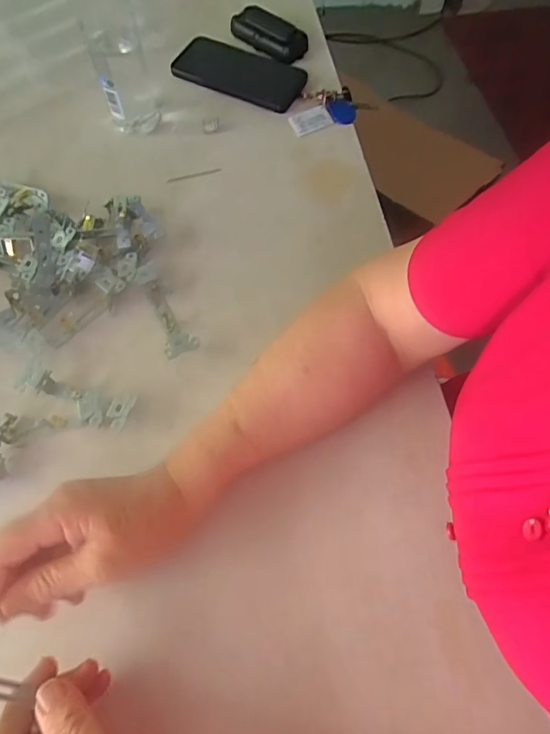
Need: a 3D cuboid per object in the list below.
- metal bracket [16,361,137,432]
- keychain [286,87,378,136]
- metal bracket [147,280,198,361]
[{"bbox_3d":[-0.173,0.028,0.407,0.101,0.022,0.036,20,68,8],"label":"metal bracket"},{"bbox_3d":[0.069,-0.324,0.575,0.110,0.020,0.055,-18,68,-8],"label":"keychain"},{"bbox_3d":[-0.097,-0.045,0.438,0.030,0.023,0.084,-19,68,-9],"label":"metal bracket"}]

